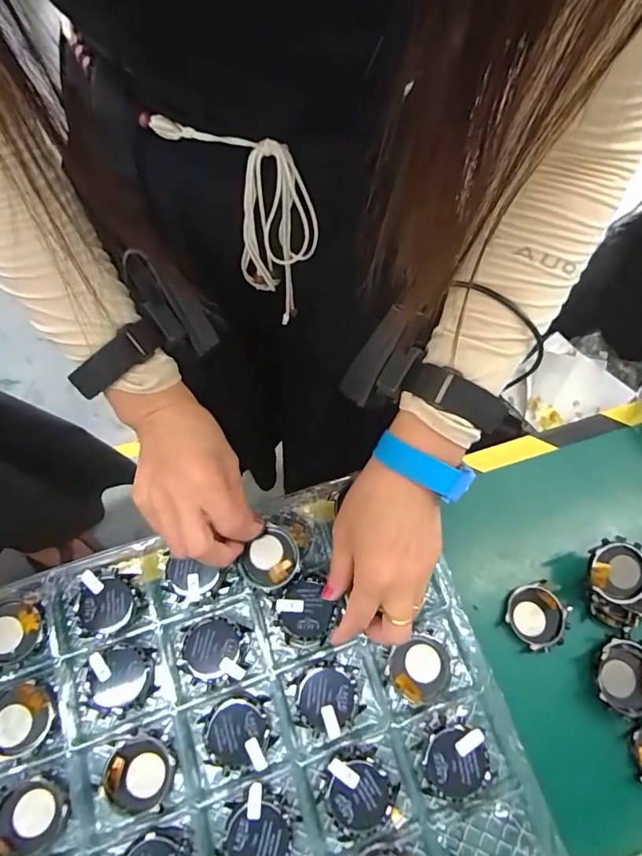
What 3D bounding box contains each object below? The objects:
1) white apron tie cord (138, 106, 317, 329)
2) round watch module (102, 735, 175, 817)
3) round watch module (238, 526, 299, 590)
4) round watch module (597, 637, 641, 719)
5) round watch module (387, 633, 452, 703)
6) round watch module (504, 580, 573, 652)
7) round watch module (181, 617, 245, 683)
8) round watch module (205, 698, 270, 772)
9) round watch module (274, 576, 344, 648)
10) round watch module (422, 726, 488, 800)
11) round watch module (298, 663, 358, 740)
[{"bbox_3d":[-0.055,-0.148,0.364,0.106,0.161,0.024,20,69,6],"label":"white apron tie cord"},{"bbox_3d":[-0.123,0.234,0.322,0.042,0.008,0.044,0,67,0],"label":"round watch module"},{"bbox_3d":[-0.038,0.098,0.357,0.042,0.016,0.039,0,67,0],"label":"round watch module"},{"bbox_3d":[0.231,0.187,0.362,0.046,0.019,0.051,19,69,8],"label":"round watch module"},{"bbox_3d":[0.073,0.176,0.347,0.044,0.010,0.040,0,67,0],"label":"round watch module"},{"bbox_3d":[0.172,0.150,0.384,0.045,0.014,0.045,0,67,0],"label":"round watch module"},{"bbox_3d":[-0.080,0.163,0.352,0.043,0.004,0.042,0,67,0],"label":"round watch module"},{"bbox_3d":[-0.058,0.211,0.332,0.042,0.006,0.040,0,67,0],"label":"round watch module"},{"bbox_3d":[-0.011,0.137,0.360,0.044,0.012,0.042,0,67,0],"label":"round watch module"},{"bbox_3d":[0.091,0.227,0.325,0.041,0.013,0.041,0,67,0],"label":"round watch module"},{"bbox_3d":[0.005,0.191,0.340,0.041,0.008,0.040,0,67,0],"label":"round watch module"}]

